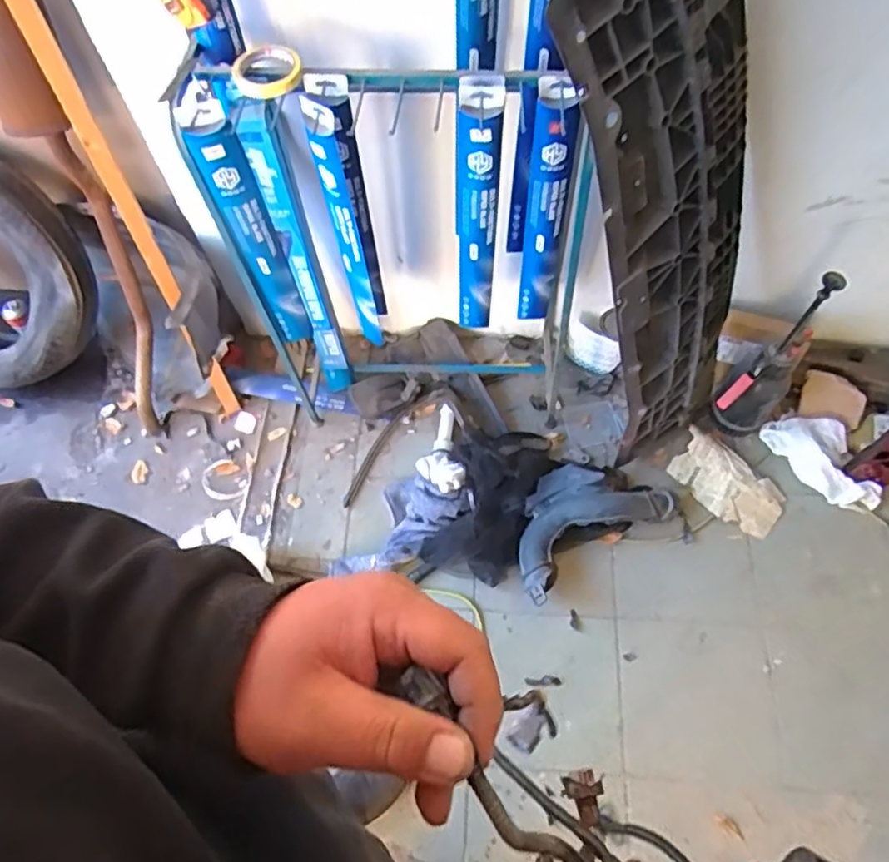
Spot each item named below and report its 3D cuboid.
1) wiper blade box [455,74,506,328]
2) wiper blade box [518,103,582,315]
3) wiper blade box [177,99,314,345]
[{"bbox_3d":[0.057,-0.358,1.134,0.075,0.521,0.043,-5,64,1],"label":"wiper blade box"},{"bbox_3d":[0.172,-0.358,1.153,0.076,0.509,0.034,4,64,5],"label":"wiper blade box"},{"bbox_3d":[-0.322,-0.318,1.139,0.073,0.537,0.033,-20,65,-7],"label":"wiper blade box"}]

